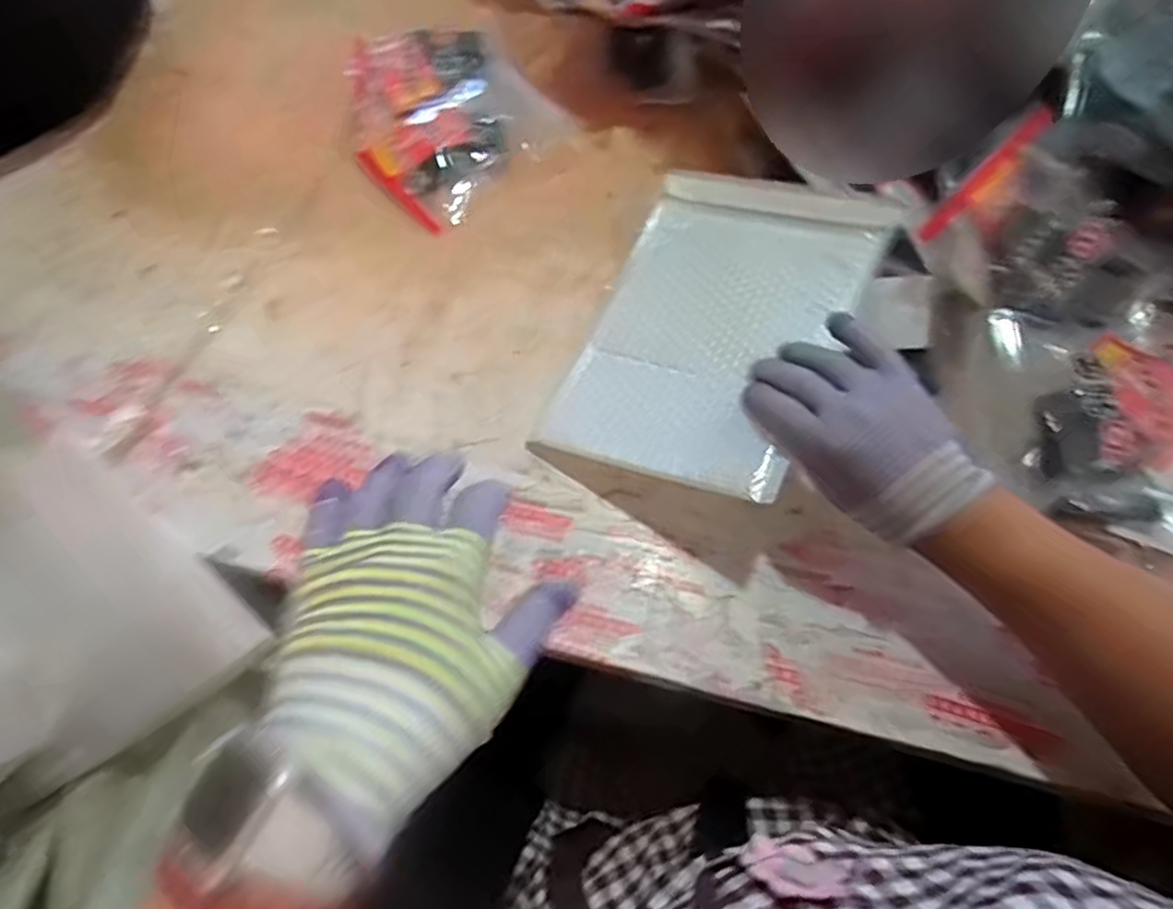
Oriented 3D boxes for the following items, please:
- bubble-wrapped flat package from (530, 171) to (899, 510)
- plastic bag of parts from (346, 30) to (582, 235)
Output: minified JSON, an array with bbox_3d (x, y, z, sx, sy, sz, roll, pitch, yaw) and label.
[{"bbox_3d":[0.096,-0.103,0.537,0.184,0.020,0.277,16,64,27],"label":"bubble-wrapped flat package"},{"bbox_3d":[-0.155,-0.346,0.711,0.255,0.032,0.196,41,68,20],"label":"plastic bag of parts"}]

